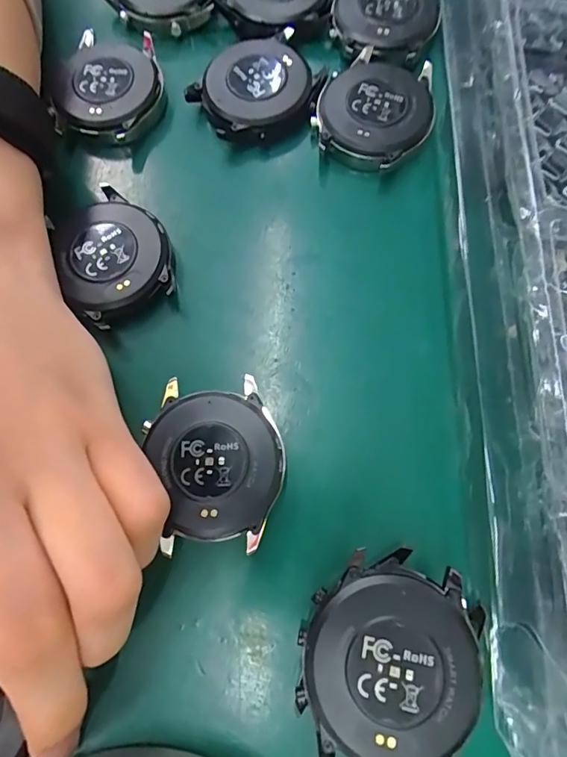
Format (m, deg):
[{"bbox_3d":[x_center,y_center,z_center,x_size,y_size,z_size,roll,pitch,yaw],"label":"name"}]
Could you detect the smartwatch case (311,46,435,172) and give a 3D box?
[{"bbox_3d":[0.036,-0.106,0.185,0.044,0.014,0.047,21,74,8],"label":"smartwatch case"}]

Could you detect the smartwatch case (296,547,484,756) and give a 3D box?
[{"bbox_3d":[0.027,0.073,0.122,0.043,0.010,0.051,13,74,5],"label":"smartwatch case"}]

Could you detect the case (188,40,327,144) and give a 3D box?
[{"bbox_3d":[-0.010,-0.116,0.191,0.047,0.014,0.048,42,78,13],"label":"case"}]

